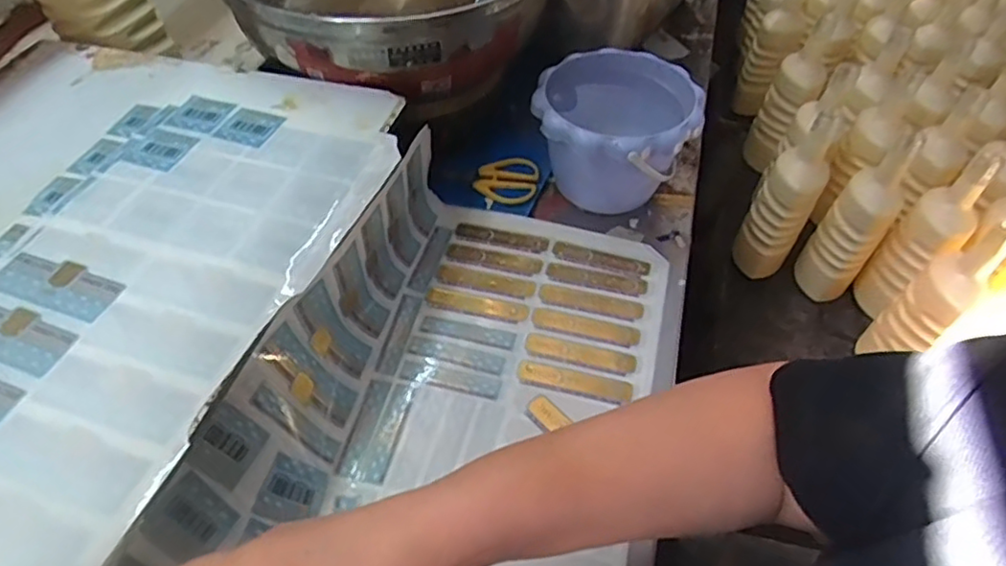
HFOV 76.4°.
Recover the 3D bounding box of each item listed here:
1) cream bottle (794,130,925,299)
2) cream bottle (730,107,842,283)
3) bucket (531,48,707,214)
[{"bbox_3d":[0.463,-0.081,0.840,0.074,0.241,0.085,29,54,19],"label":"cream bottle"},{"bbox_3d":[0.374,-0.108,0.853,0.074,0.235,0.064,28,53,18],"label":"cream bottle"},{"bbox_3d":[0.108,-0.142,0.639,0.151,0.116,0.144,2,50,-3],"label":"bucket"}]

